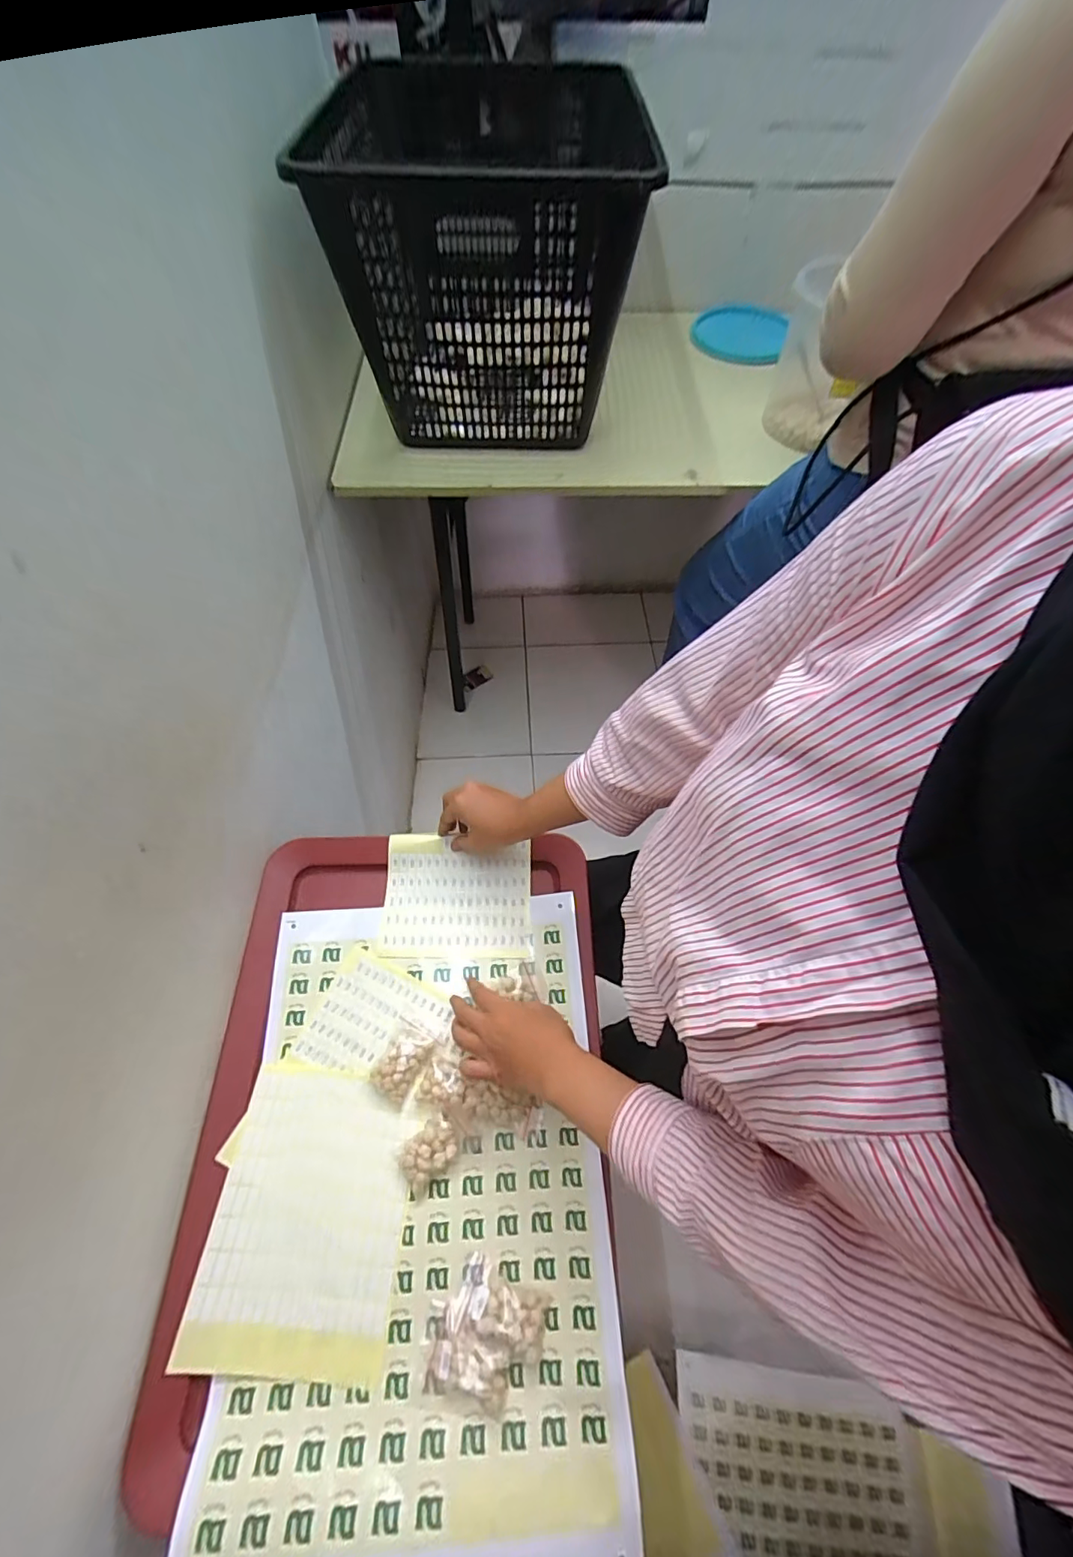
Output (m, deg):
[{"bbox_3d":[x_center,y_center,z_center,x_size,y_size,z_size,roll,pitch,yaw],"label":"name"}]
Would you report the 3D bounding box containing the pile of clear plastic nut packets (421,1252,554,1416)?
[{"bbox_3d":[-0.041,0.441,0.405,0.092,0.018,0.079,12,62,8],"label":"pile of clear plastic nut packets"}]

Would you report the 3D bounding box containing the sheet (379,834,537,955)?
[{"bbox_3d":[-0.090,0.131,0.584,0.164,0.021,0.133,-1,60,1],"label":"sheet"}]

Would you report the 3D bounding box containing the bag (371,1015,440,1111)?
[{"bbox_3d":[-0.131,0.278,0.501,0.045,0.016,0.066,27,65,16],"label":"bag"}]

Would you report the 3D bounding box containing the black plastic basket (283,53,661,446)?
[{"bbox_3d":[-0.063,-0.684,0.721,0.372,0.311,0.364,-1,60,1],"label":"black plastic basket"}]

